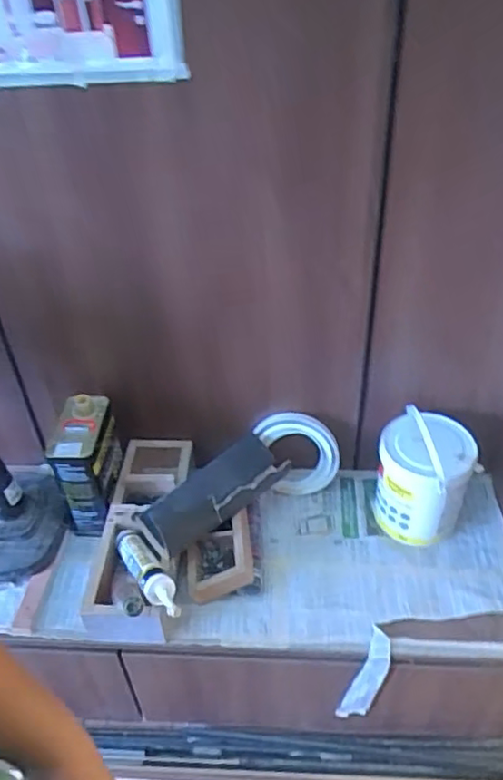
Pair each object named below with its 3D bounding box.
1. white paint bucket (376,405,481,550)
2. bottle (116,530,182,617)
[{"bbox_3d":[0.333,0.166,1.182,0.176,0.244,0.158,10,41,16],"label":"white paint bucket"},{"bbox_3d":[-0.179,0.312,1.054,0.054,0.047,0.269,-23,25,-22],"label":"bottle"}]

